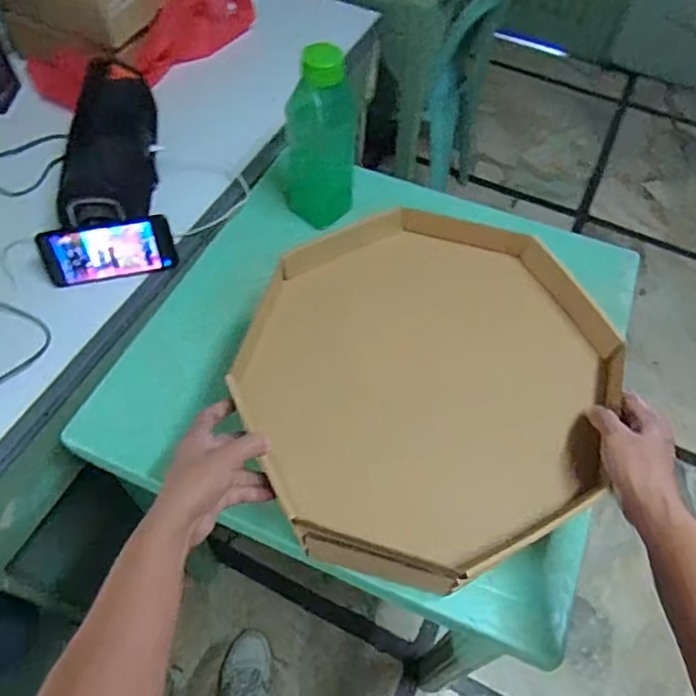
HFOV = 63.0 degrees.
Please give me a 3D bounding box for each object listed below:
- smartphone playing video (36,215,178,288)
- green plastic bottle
[{"bbox_3d":[-0.314,-0.126,0.751,0.161,0.079,0.012,-11,41,-10],"label":"smartphone playing video"},{"bbox_3d":[-0.036,-0.290,0.790,0.098,0.245,0.073,5,57,0],"label":"green plastic bottle"}]

